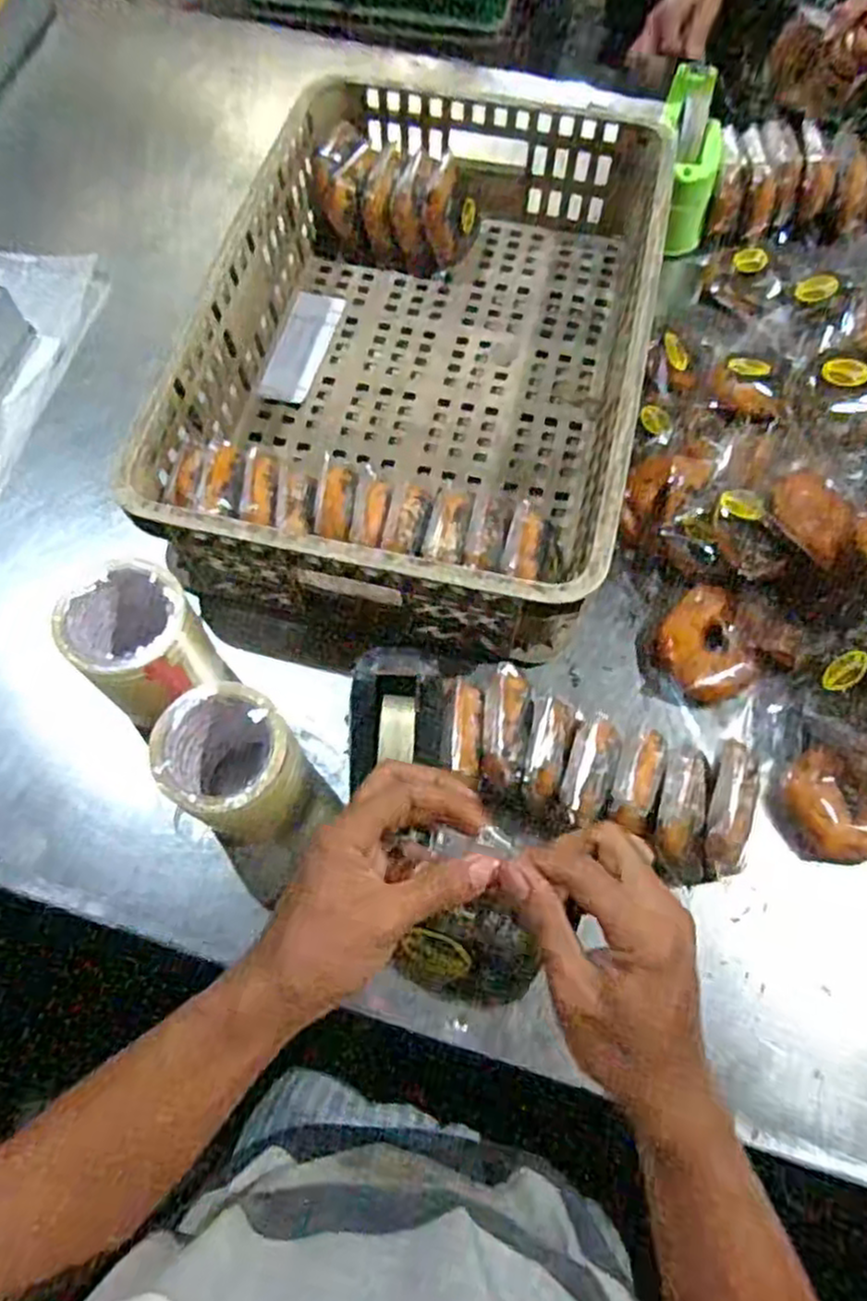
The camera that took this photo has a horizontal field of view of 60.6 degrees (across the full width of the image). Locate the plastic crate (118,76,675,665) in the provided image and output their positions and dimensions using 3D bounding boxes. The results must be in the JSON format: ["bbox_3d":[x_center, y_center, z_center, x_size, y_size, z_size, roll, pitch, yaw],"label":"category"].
[{"bbox_3d":[-0.005,-0.314,0.767,0.411,0.147,0.605,13,65,4],"label":"plastic crate"}]

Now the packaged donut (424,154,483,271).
[{"bbox_3d":[0.027,-0.521,0.875,0.050,0.095,0.125,19,68,8],"label":"packaged donut"}]

